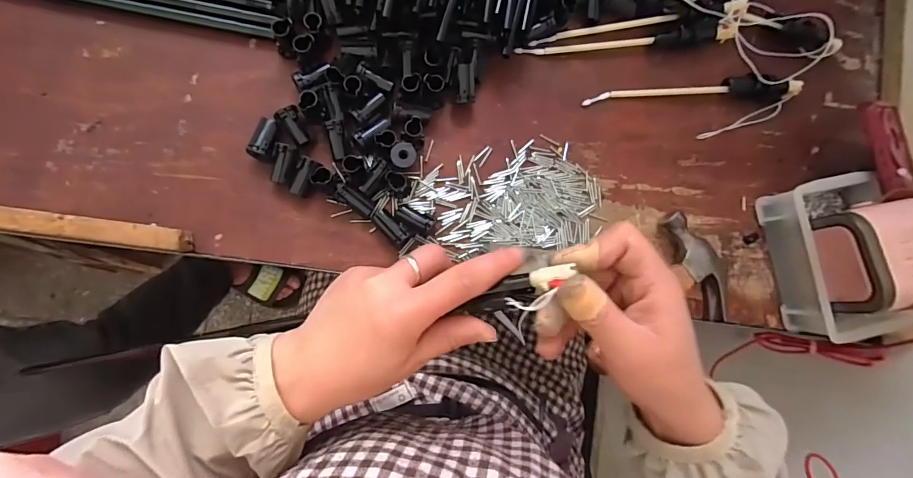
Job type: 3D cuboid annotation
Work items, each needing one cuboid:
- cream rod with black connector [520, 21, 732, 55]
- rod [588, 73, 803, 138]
[{"bbox_3d":[0.177,-0.198,0.425,0.229,0.019,0.016,-9,87,-7],"label":"cream rod with black connector"},{"bbox_3d":[0.244,-0.132,0.427,0.222,0.024,0.056,-8,87,-7],"label":"rod"}]

